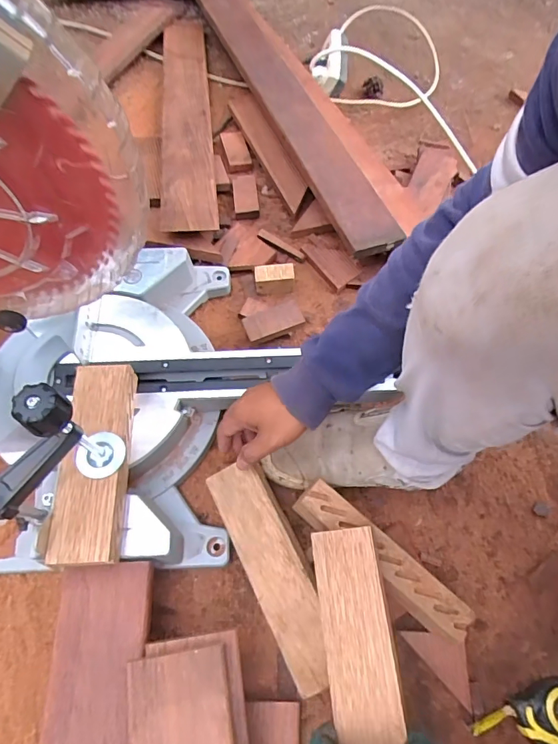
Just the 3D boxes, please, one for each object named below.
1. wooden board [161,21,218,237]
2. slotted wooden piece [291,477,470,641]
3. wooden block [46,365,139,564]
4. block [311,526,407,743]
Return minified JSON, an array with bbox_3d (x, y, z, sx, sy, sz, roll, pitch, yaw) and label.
[{"bbox_3d":[-0.172,-0.485,0.829,0.089,0.027,0.617,-5,63,-4],"label":"wooden board"},{"bbox_3d":[0.112,0.201,0.488,0.211,0.023,0.042,37,68,16],"label":"slotted wooden piece"},{"bbox_3d":[-0.199,0.096,0.499,0.066,0.041,0.211,-2,63,-2],"label":"wooden block"},{"bbox_3d":[0.072,0.241,0.421,0.061,0.019,0.176,-11,65,10],"label":"block"}]

